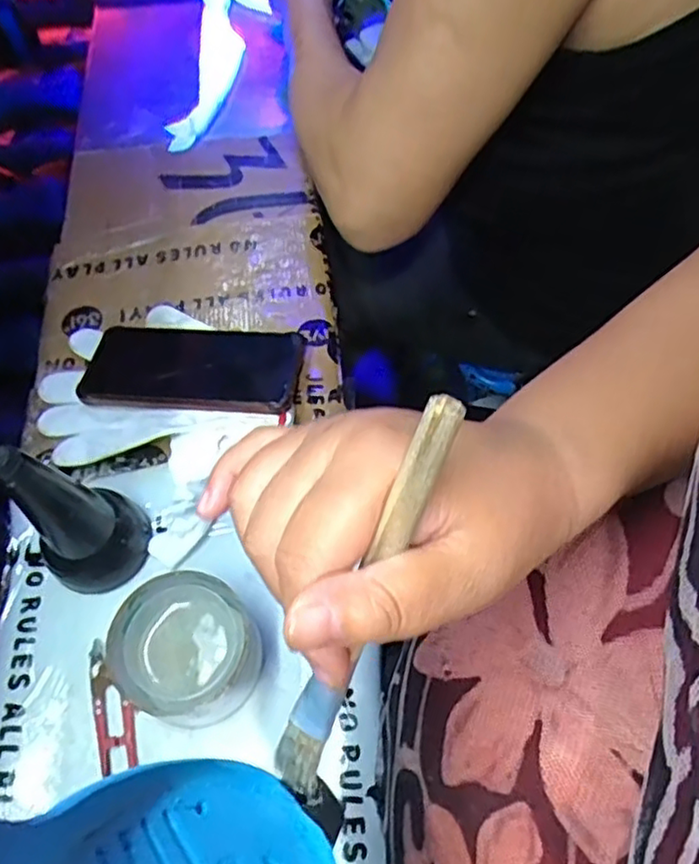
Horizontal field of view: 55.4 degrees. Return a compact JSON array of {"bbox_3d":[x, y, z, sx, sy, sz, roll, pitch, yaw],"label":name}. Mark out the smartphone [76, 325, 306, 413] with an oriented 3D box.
[{"bbox_3d":[-0.126,-0.051,0.521,0.171,0.012,0.082,3,51,10],"label":"smartphone"}]

